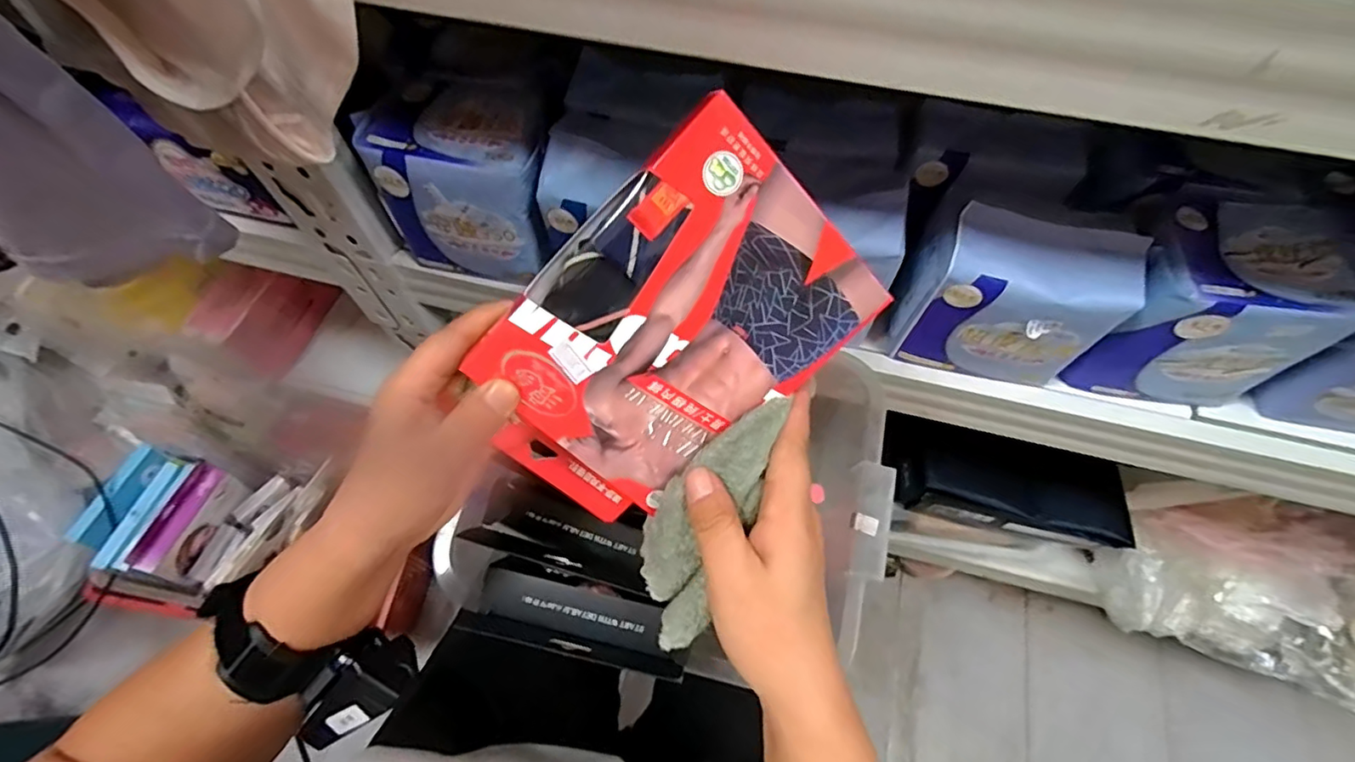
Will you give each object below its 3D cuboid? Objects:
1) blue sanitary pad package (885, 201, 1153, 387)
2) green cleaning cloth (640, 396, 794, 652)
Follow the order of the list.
[{"bbox_3d":[0.232,-0.055,0.421,0.128,0.122,0.052,12,63,7],"label":"blue sanitary pad package"},{"bbox_3d":[0.014,0.068,0.303,0.047,0.022,0.136,28,95,15],"label":"green cleaning cloth"}]

